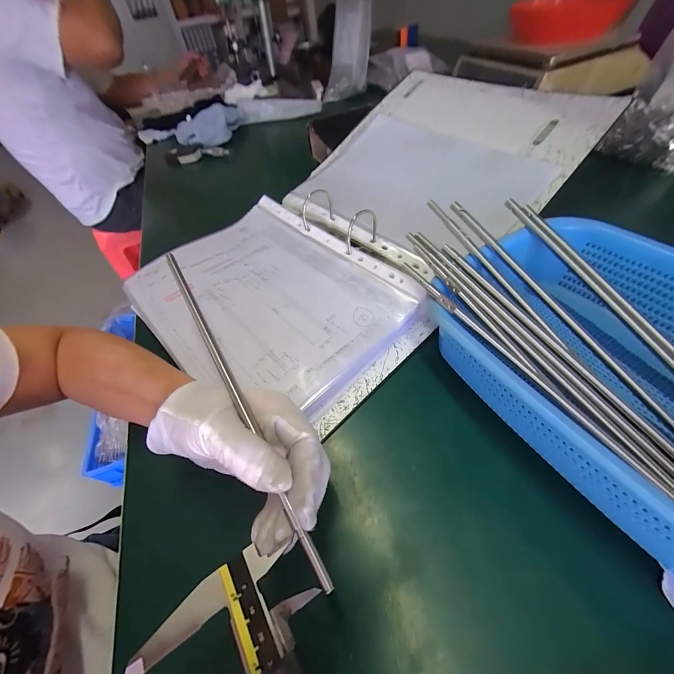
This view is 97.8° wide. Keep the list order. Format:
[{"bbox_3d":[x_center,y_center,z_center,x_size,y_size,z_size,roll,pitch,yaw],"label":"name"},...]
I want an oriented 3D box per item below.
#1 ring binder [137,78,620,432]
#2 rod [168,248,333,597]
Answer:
[{"bbox_3d":[0.051,-0.173,0.385,0.591,0.113,0.321,-39,58,-23],"label":"ring binder"},{"bbox_3d":[-0.079,0.024,0.206,0.008,0.007,0.278,-29,59,-17],"label":"rod"}]

